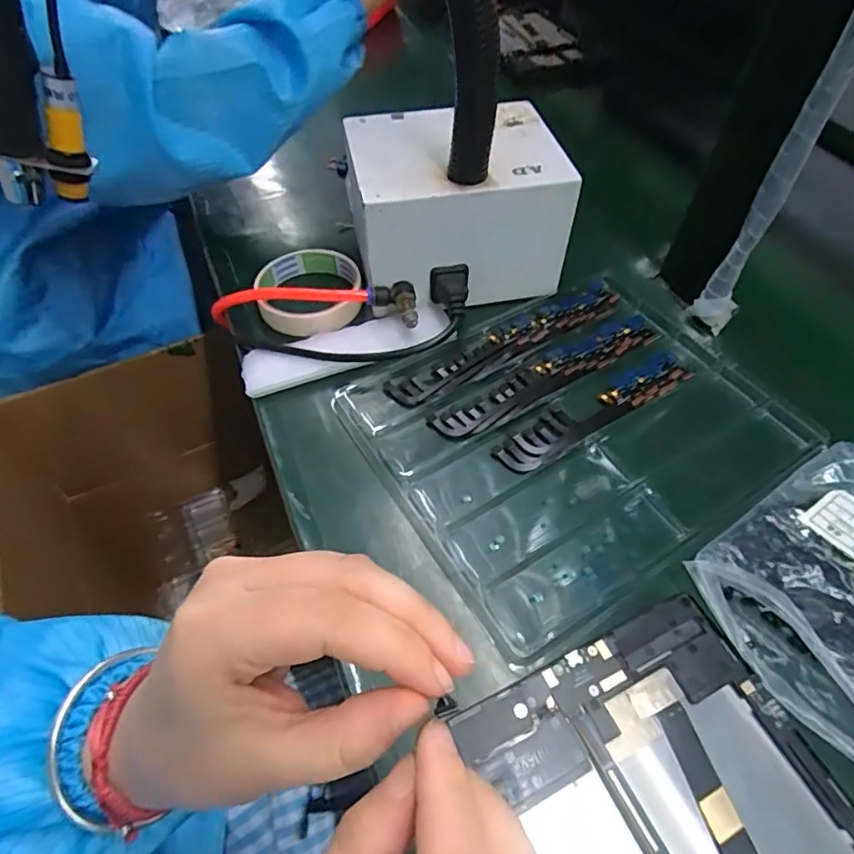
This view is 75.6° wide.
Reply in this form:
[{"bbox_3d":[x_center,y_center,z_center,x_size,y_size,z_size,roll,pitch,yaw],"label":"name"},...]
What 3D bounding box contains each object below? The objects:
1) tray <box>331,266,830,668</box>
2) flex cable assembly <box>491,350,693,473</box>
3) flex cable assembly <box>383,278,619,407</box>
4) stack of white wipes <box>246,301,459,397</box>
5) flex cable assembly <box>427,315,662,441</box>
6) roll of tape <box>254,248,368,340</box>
[{"bbox_3d":[0.107,-0.004,0.383,0.276,0.016,0.215,-28,58,-16],"label":"tray"},{"bbox_3d":[0.121,-0.012,0.386,0.166,0.011,0.030,-29,58,-17],"label":"flex cable assembly"},{"bbox_3d":[0.066,-0.067,0.427,0.211,0.009,0.032,-28,58,-16],"label":"flex cable assembly"},{"bbox_3d":[-0.057,-0.061,0.417,0.162,0.013,0.044,-18,55,-10],"label":"stack of white wipes"},{"bbox_3d":[0.092,-0.038,0.404,0.195,0.012,0.033,-29,58,-17],"label":"flex cable assembly"},{"bbox_3d":[-0.094,-0.112,0.450,0.084,0.027,0.094,-16,55,-9],"label":"roll of tape"}]

